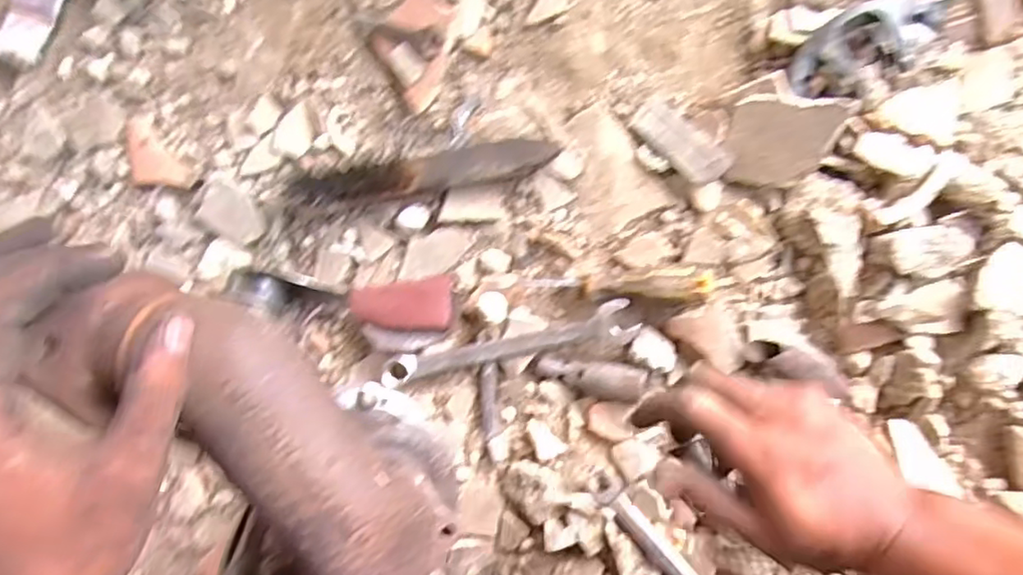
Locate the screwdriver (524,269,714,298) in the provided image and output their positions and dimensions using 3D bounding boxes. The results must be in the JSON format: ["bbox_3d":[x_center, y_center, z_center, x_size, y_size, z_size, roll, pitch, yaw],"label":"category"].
[{"bbox_3d":[0.085,-0.002,0.506,0.145,0.024,0.021,-1,88,9],"label":"screwdriver"}]

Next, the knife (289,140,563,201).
[{"bbox_3d":[-0.071,-0.098,0.528,0.215,0.031,0.036,-10,86,-3],"label":"knife"}]

